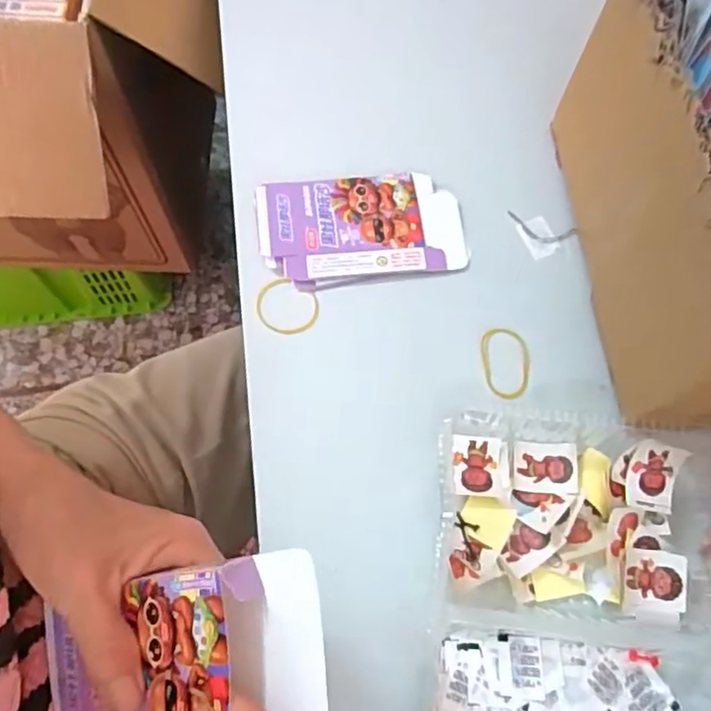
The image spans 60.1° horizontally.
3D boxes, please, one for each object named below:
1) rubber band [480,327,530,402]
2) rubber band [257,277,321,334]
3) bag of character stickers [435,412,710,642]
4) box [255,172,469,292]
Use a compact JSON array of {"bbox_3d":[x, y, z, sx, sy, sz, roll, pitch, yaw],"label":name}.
[{"bbox_3d":[0.104,0.006,0.425,0.035,0.004,0.052,11,67,-8],"label":"rubber band"},{"bbox_3d":[-0.048,-0.034,0.434,0.044,0.006,0.038,26,73,10],"label":"rubber band"},{"bbox_3d":[0.133,0.100,0.365,0.163,0.023,0.123,5,70,0],"label":"bag of character stickers"},{"bbox_3d":[0.004,-0.095,0.455,0.147,0.012,0.087,-7,71,-4],"label":"box"}]

